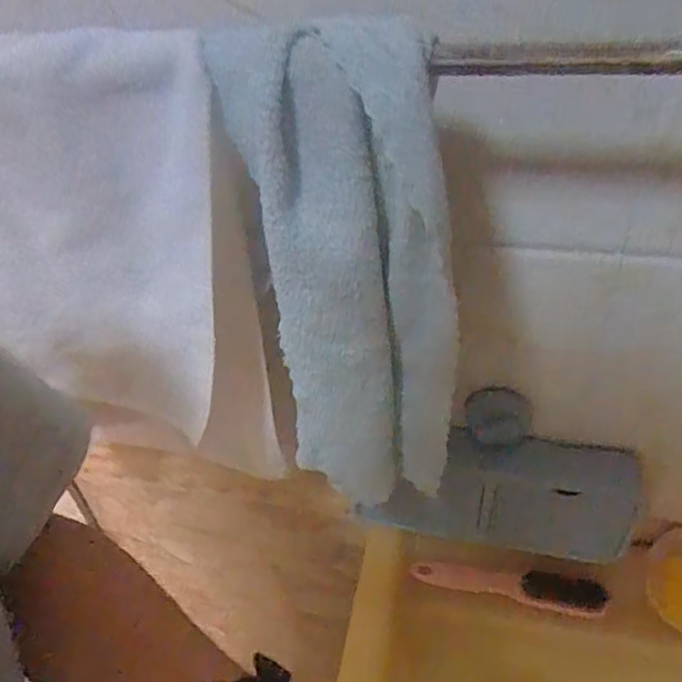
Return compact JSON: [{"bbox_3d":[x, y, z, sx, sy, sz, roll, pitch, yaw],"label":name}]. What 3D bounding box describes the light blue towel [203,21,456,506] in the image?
[{"bbox_3d":[0.011,-0.018,0.430,0.129,0.343,0.057,2,36,16],"label":"light blue towel"}]

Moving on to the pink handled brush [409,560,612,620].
[{"bbox_3d":[0.166,0.244,0.642,0.184,0.037,0.025,1,0,18],"label":"pink handled brush"}]

